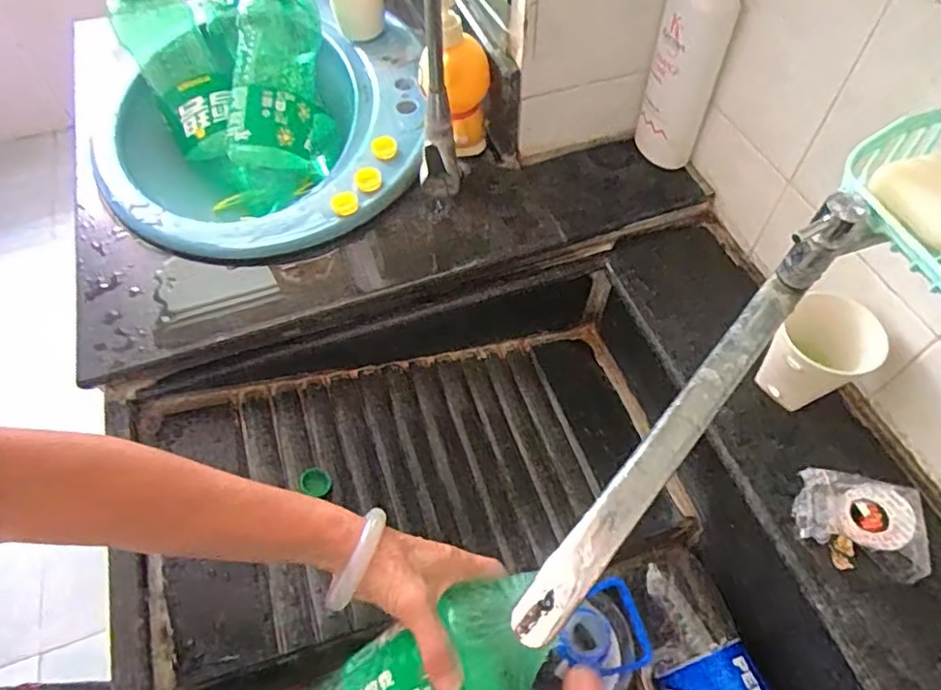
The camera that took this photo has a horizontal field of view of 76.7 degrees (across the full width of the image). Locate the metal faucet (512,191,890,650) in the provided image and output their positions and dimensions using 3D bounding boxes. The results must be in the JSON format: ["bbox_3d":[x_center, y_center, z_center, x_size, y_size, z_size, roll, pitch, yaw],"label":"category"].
[{"bbox_3d":[0.146,0.029,0.364,0.032,0.088,0.344,38,65,23],"label":"metal faucet"}]

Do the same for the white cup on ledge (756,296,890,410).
[{"bbox_3d":[0.311,0.016,0.543,0.080,0.096,0.074,-1,57,1],"label":"white cup on ledge"}]

